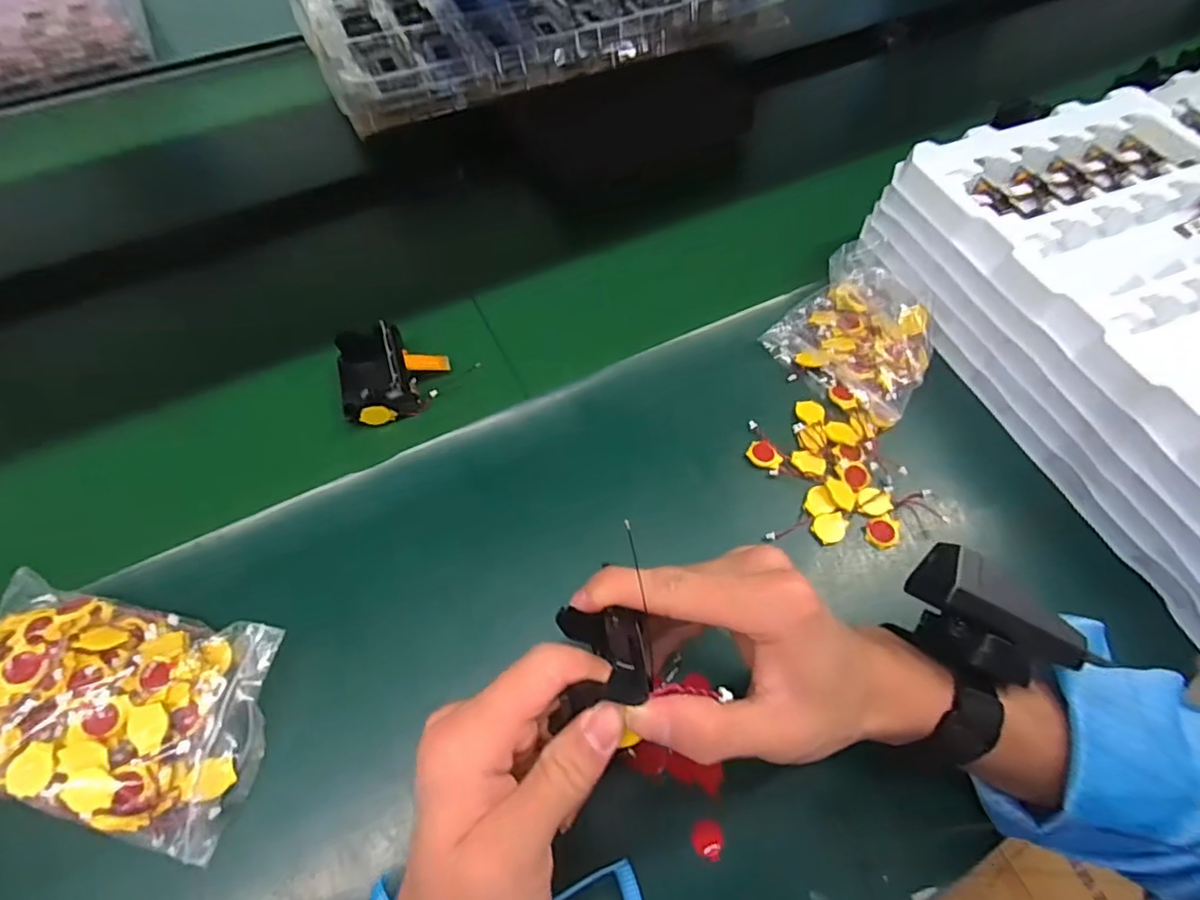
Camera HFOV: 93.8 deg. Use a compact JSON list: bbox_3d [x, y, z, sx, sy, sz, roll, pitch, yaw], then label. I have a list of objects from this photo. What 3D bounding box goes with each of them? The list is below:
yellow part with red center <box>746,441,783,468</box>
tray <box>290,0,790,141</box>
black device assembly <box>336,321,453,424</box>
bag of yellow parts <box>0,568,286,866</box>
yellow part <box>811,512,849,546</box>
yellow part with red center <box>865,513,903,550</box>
[{"bbox_3d":[0.117,0.003,0.396,0.024,0.004,0.020,28,64,15],"label":"yellow part with red center"},{"bbox_3d":[-0.070,-0.529,0.643,0.521,0.042,0.316,-24,63,-13],"label":"tray"},{"bbox_3d":[-0.157,-0.065,0.420,0.076,0.040,0.082,-21,62,-12],"label":"black device assembly"},{"bbox_3d":[-0.260,0.138,0.297,0.155,0.032,0.106,8,60,5],"label":"bag of yellow parts"},{"bbox_3d":[0.153,0.050,0.371,0.024,0.004,0.020,-35,66,-19],"label":"yellow part"},{"bbox_3d":[0.187,0.054,0.370,0.025,0.004,0.021,-23,62,-13],"label":"yellow part with red center"}]

